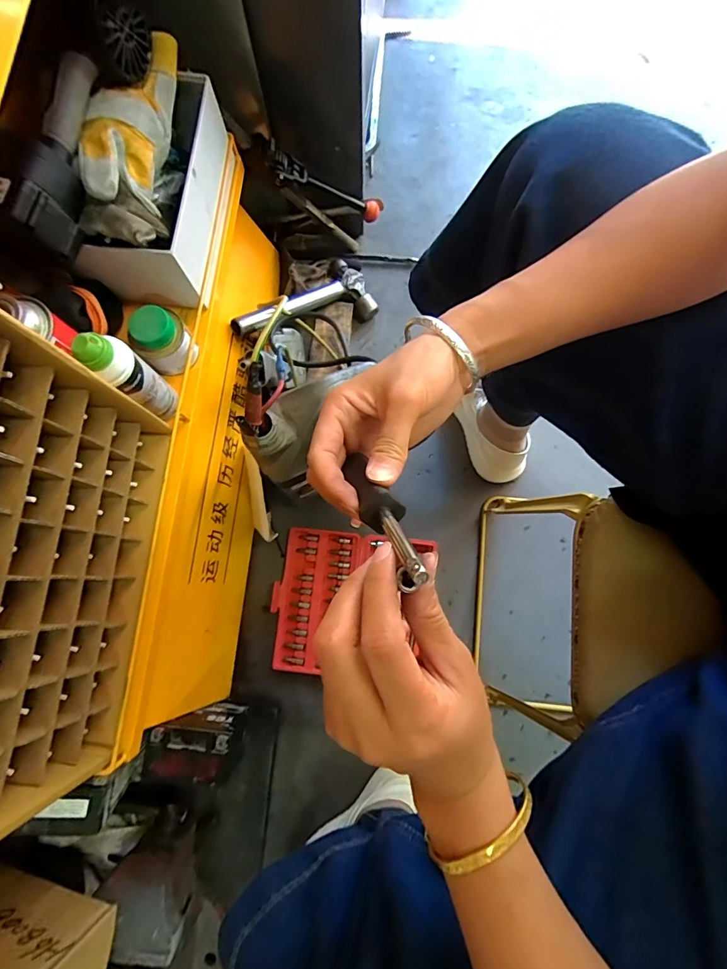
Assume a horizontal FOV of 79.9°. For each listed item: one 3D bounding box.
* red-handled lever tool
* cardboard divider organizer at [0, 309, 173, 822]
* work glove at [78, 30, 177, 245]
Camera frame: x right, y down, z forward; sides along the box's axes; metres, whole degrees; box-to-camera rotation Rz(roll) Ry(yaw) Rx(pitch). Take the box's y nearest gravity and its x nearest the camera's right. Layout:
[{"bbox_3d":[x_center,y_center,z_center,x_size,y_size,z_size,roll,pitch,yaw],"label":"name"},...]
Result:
[{"bbox_3d":[-0.060,-0.484,0.709,0.217,0.034,0.034,-1,77,-40],"label":"red-handled lever tool"},{"bbox_3d":[-0.278,0.083,0.375,0.052,0.271,0.376,6,80,2],"label":"cardboard divider organizer"},{"bbox_3d":[-0.255,-0.374,0.476,0.077,0.053,0.243,2,80,1],"label":"work glove"}]

